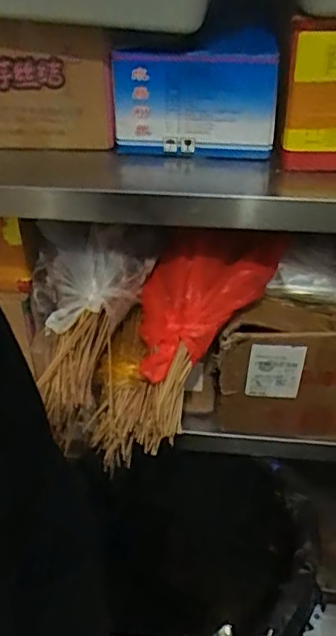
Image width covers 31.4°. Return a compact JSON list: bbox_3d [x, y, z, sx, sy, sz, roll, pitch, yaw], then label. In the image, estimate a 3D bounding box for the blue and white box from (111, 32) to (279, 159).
[{"bbox_3d":[0.042,-0.317,0.838,0.220,0.143,0.130,7,39,9],"label":"blue and white box"}]

